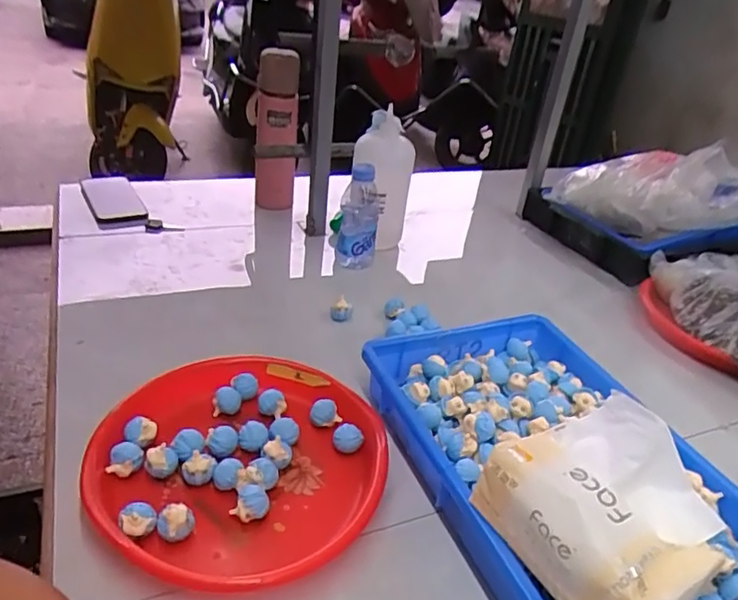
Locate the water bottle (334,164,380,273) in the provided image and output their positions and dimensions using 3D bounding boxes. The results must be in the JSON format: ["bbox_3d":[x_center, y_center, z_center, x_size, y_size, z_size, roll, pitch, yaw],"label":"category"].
[{"bbox_3d":[-0.016,-0.124,0.863,0.063,0.152,0.063,6,32,-3],"label":"water bottle"}]

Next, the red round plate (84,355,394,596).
[{"bbox_3d":[-0.107,0.143,0.528,0.233,0.051,0.255,5,32,-3],"label":"red round plate"}]

